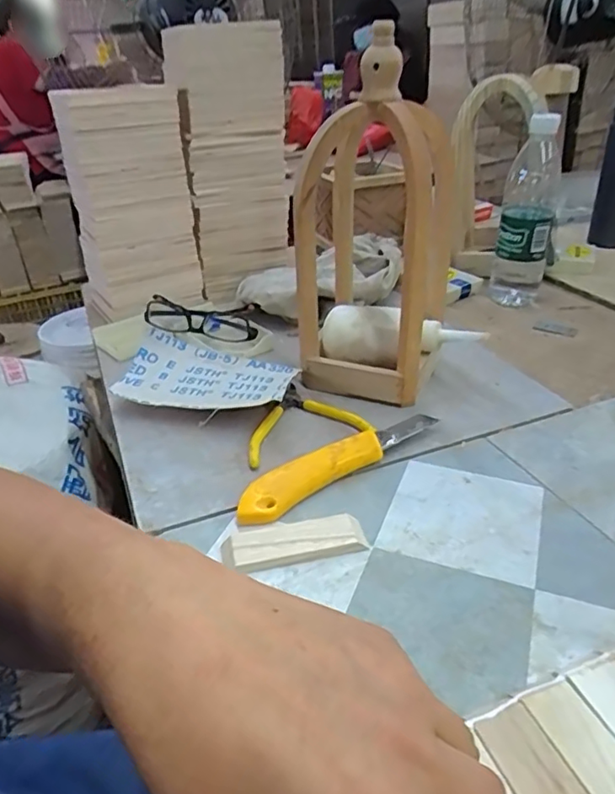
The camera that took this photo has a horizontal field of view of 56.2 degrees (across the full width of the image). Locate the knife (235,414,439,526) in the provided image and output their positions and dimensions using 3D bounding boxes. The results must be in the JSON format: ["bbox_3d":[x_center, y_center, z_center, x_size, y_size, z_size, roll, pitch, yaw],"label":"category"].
[{"bbox_3d":[0.026,0.052,0.463,0.192,0.024,0.030,-23,35,-33],"label":"knife"}]

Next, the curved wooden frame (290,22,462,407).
[{"bbox_3d":[0.060,-0.146,0.535,0.145,0.288,0.129,9,31,19],"label":"curved wooden frame"}]

